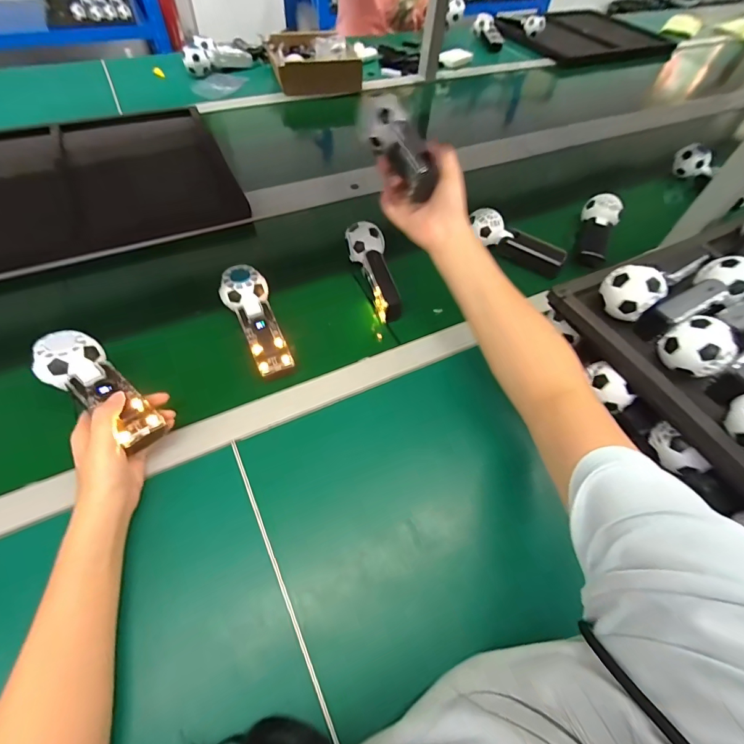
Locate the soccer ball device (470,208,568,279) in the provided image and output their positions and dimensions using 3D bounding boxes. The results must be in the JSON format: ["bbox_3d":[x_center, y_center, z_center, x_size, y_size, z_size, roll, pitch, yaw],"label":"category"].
[{"bbox_3d":[0.233,-0.208,0.635,0.160,0.042,0.045,34,59,4],"label":"soccer ball device"}]

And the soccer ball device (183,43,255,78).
[{"bbox_3d":[-0.404,-0.815,1.000,0.176,0.056,0.086,-31,63,-22],"label":"soccer ball device"}]

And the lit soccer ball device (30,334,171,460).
[{"bbox_3d":[-0.286,0.016,0.405,0.164,0.024,0.059,38,61,13],"label":"lit soccer ball device"}]

